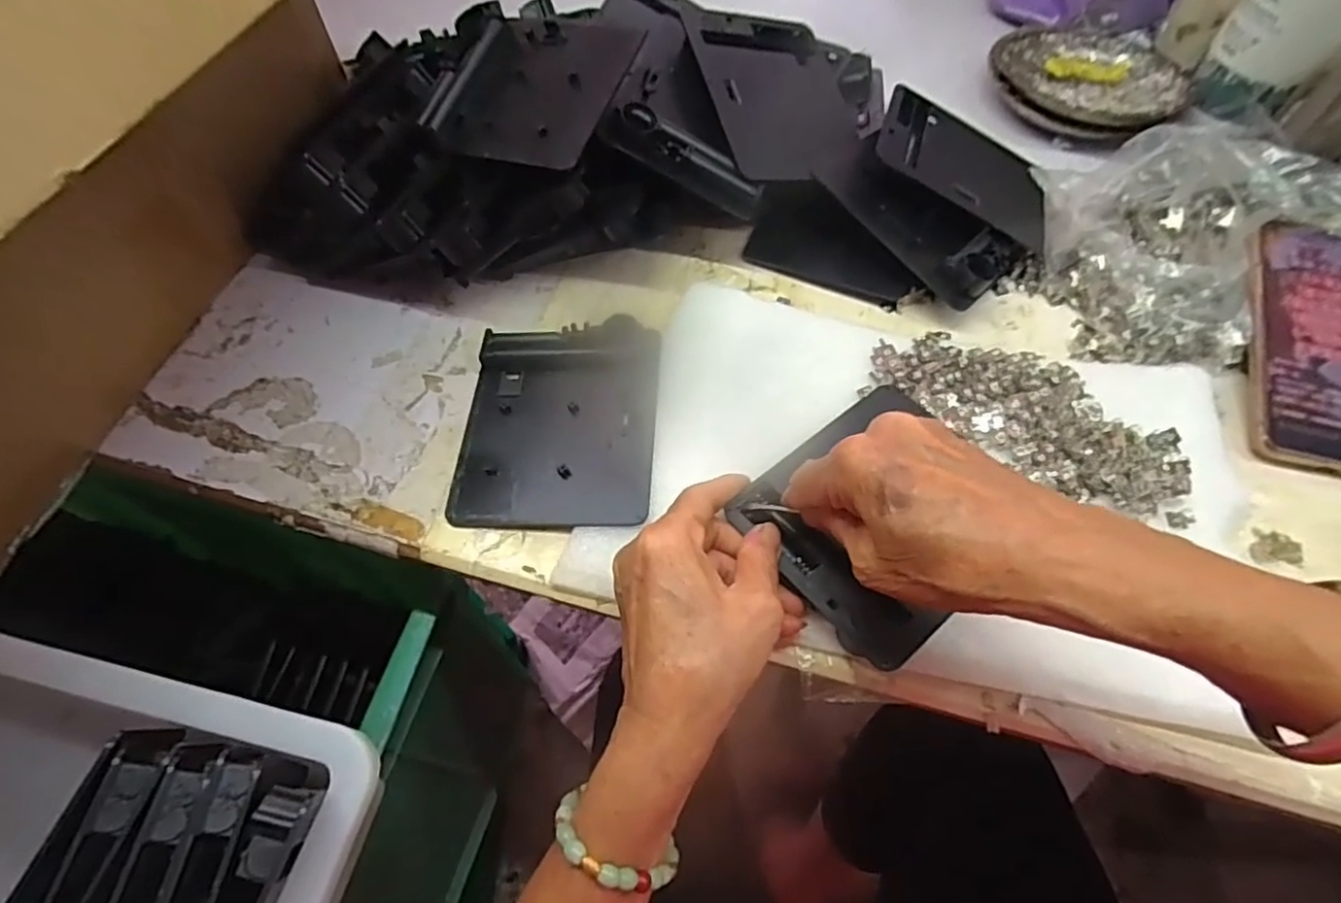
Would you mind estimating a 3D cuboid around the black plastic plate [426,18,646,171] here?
[{"bbox_3d":[-0.086,-0.221,0.395,0.112,0.011,0.100,21,81,22],"label":"black plastic plate"}]

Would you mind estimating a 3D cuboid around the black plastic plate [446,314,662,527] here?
[{"bbox_3d":[-0.063,-0.019,0.371,0.109,0.018,0.126,1,59,2],"label":"black plastic plate"}]

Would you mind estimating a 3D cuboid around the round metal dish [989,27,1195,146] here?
[{"bbox_3d":[0.331,-0.297,0.522,0.139,0.030,0.146,-1,59,1],"label":"round metal dish"}]

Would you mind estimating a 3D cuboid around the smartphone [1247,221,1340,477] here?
[{"bbox_3d":[0.381,-0.062,0.382,0.076,0.013,0.158,12,74,9],"label":"smartphone"}]

